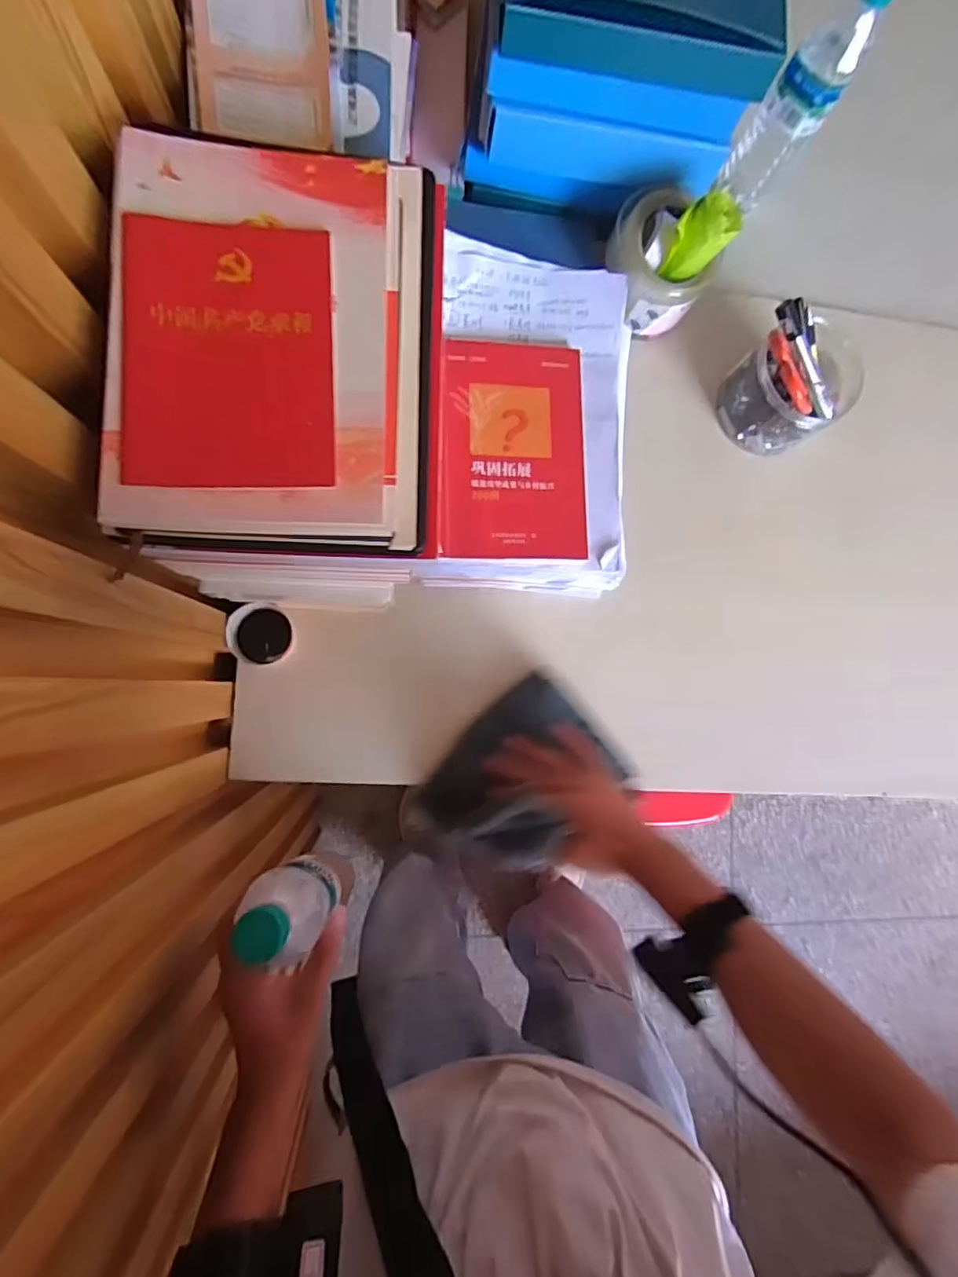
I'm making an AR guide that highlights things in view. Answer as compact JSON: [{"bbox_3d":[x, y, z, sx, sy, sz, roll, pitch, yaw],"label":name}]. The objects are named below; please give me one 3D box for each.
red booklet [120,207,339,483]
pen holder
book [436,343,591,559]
[{"bbox_3d":[-0.129,-0.150,0.291,0.103,0.006,0.142,-2,86,-7],"label":"red booklet"},{"bbox_3d":[0.348,-0.288,0.617,0.122,0.109,0.122,-32,90,-8],"label":"pen holder"},{"bbox_3d":[0.033,-0.178,0.527,0.137,0.013,0.209,0,86,-7],"label":"book"}]

